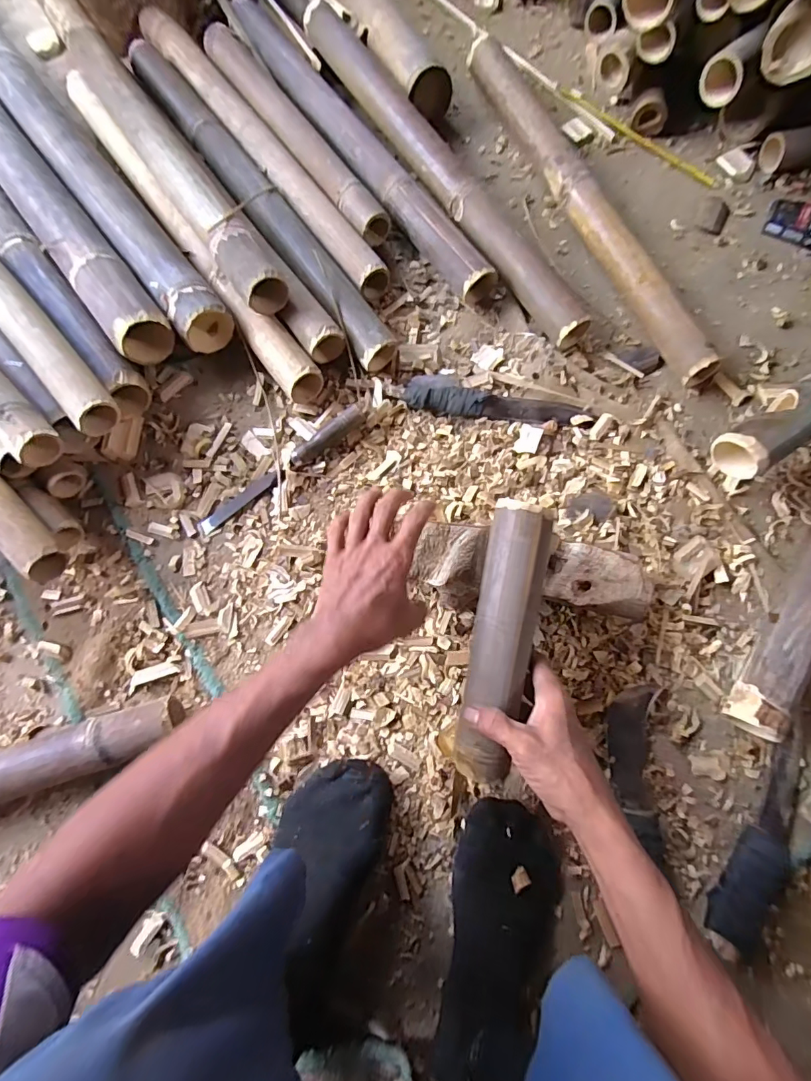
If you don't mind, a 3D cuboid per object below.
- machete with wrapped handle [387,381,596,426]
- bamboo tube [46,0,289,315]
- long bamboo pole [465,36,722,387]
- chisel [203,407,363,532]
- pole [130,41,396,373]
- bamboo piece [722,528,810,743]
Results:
[{"bbox_3d":[0.111,-0.179,0.628,0.257,0.022,0.037,8,76,2],"label":"machete with wrapped handle"},{"bbox_3d":[-0.339,-0.553,0.660,0.068,0.067,0.627,-33,78,-8],"label":"bamboo tube"},{"bbox_3d":[0.251,-0.487,0.684,0.040,0.055,0.625,-25,77,-6],"label":"long bamboo pole"},{"bbox_3d":[-0.158,-0.092,0.605,0.250,0.022,0.024,-38,79,-9],"label":"chisel"},{"bbox_3d":[-0.226,-0.495,0.689,0.059,0.057,0.649,-36,78,-8],"label":"pole"},{"bbox_3d":[0.441,0.094,0.541,0.054,0.061,0.269,32,78,7],"label":"bamboo piece"}]

